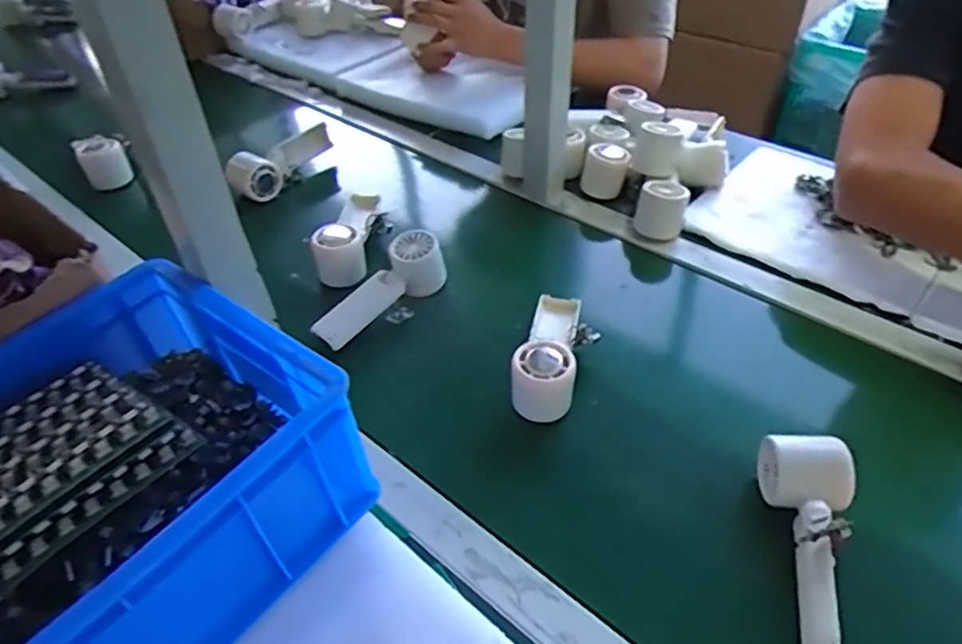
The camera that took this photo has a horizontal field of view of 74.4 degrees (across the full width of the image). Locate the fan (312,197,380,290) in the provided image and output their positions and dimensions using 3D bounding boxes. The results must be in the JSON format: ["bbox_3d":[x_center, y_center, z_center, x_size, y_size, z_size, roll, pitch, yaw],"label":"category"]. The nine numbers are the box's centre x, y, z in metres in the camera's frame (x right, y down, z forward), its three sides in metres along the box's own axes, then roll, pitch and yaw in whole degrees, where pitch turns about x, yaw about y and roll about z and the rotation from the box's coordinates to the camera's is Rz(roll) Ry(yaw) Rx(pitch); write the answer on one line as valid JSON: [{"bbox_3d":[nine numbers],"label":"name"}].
[{"bbox_3d":[-0.162,-0.112,0.771,0.059,0.056,0.149,-1,42,1],"label":"fan"}]

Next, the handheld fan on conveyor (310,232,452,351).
[{"bbox_3d":[-0.111,-0.032,0.693,0.157,0.057,0.052,-40,54,-14],"label":"handheld fan on conveyor"}]

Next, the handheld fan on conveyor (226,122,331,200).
[{"bbox_3d":[-0.283,-0.224,0.902,0.151,0.060,0.052,-34,50,-30],"label":"handheld fan on conveyor"}]

